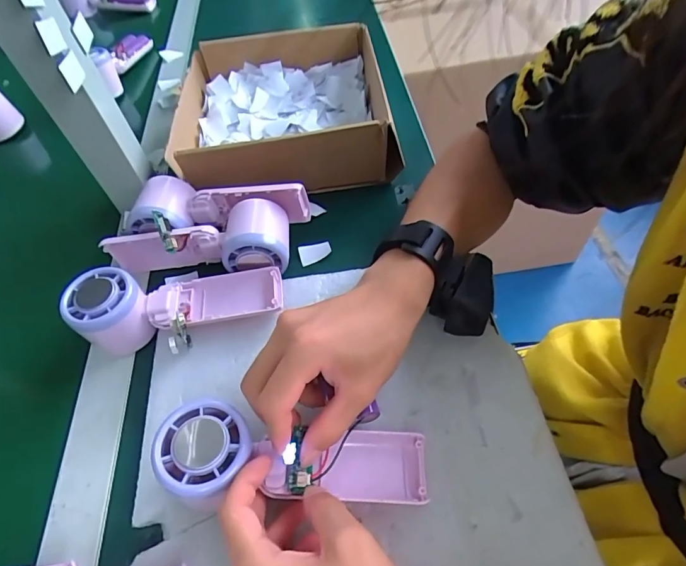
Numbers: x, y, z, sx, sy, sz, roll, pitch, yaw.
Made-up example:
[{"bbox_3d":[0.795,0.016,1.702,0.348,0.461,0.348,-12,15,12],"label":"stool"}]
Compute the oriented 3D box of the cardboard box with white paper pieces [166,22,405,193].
[{"bbox_3d":[-0.064,-0.197,0.493,0.230,0.081,0.234,-9,55,-2],"label":"cardboard box with white paper pieces"}]

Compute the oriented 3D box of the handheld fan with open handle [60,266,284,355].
[{"bbox_3d":[-0.134,0.026,0.357,0.165,0.060,0.073,-7,52,-17],"label":"handheld fan with open handle"}]

